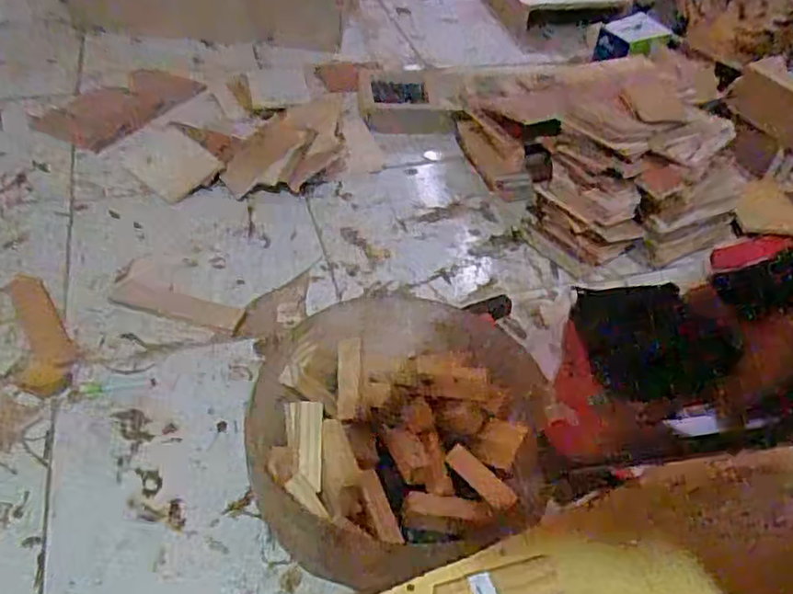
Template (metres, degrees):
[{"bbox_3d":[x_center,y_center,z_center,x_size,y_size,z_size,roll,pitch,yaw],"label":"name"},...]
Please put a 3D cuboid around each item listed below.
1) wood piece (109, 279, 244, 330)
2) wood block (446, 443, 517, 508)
[{"bbox_3d":[-0.250,0.006,0.766,0.152,0.006,0.040,13,44,7],"label":"wood piece"},{"bbox_3d":[0.072,0.155,0.580,0.019,0.011,0.075,-24,39,-28],"label":"wood block"}]

